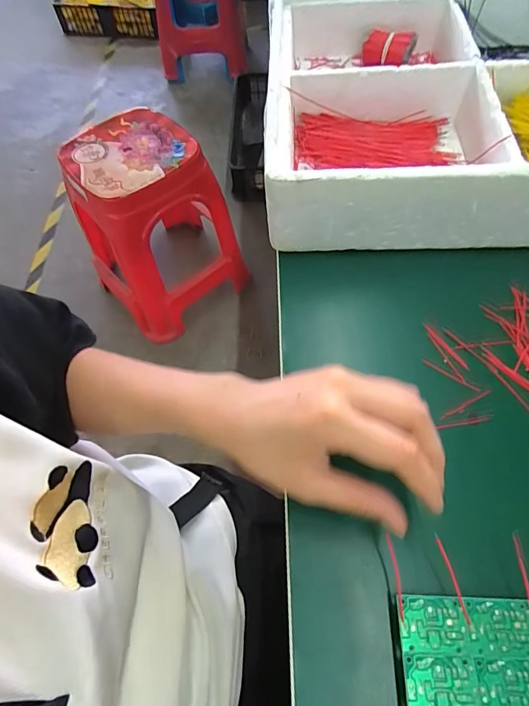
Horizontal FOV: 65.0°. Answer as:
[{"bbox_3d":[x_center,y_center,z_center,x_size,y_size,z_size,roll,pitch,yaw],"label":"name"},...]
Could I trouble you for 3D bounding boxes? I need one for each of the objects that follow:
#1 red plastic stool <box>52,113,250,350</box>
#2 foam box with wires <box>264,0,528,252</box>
[{"bbox_3d":[-0.304,-0.342,1.098,0.325,0.391,0.330,-39,66,-18],"label":"red plastic stool"},{"bbox_3d":[0.194,-0.242,0.405,0.372,0.087,0.319,1,60,4],"label":"foam box with wires"}]

